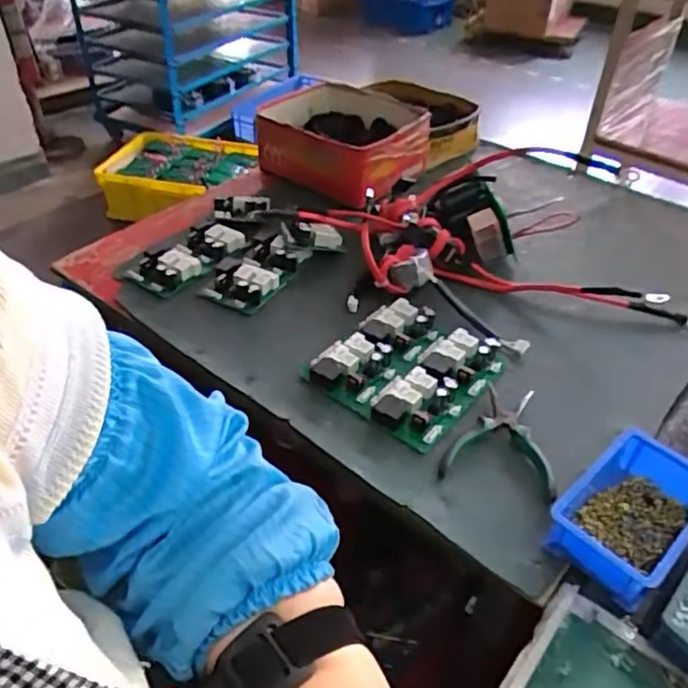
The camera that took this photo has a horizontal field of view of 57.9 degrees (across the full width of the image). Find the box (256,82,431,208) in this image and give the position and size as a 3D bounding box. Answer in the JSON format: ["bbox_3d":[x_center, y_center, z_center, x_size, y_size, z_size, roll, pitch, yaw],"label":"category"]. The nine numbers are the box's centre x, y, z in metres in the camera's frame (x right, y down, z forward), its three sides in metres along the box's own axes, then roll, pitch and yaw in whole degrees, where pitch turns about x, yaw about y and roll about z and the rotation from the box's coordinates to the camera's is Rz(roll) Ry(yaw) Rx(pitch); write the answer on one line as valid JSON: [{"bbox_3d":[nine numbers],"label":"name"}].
[{"bbox_3d":[-0.006,-0.342,1.068,0.235,0.125,0.222,30,49,29],"label":"box"}]

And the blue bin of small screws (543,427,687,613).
[{"bbox_3d":[0.266,0.157,0.575,0.144,0.055,0.097,-32,50,-32],"label":"blue bin of small screws"}]

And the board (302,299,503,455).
[{"bbox_3d":[0.075,0.024,0.746,0.177,0.031,0.188,28,48,28],"label":"board"}]

